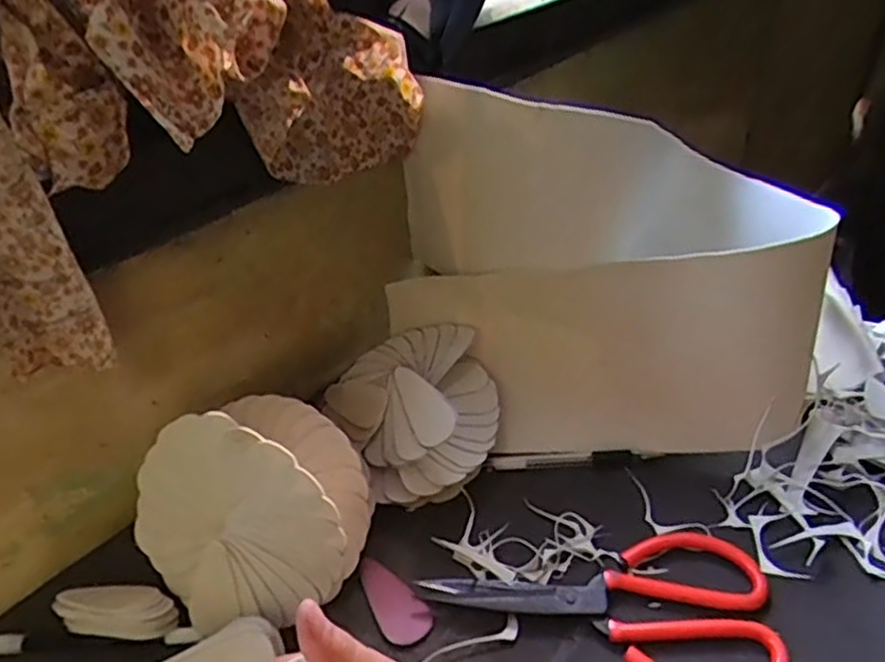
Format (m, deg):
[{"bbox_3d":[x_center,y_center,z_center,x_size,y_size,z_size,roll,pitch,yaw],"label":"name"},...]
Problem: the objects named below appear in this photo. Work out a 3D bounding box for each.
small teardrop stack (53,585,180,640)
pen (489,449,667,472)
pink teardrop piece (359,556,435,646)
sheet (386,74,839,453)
[{"bbox_3d":[-0.200,0.169,0.419,0.073,0.028,0.032,6,38,13],"label":"small teardrop stack"},{"bbox_3d":[0.096,0.093,0.508,0.125,0.007,0.016,-1,36,3],"label":"pen"},{"bbox_3d":[-0.033,0.169,0.432,0.029,0.006,0.063,-36,45,-23],"label":"pink teardrop piece"},{"bbox_3d":[0.116,-0.047,0.515,0.294,0.224,0.199,-4,36,-1],"label":"sheet"}]

